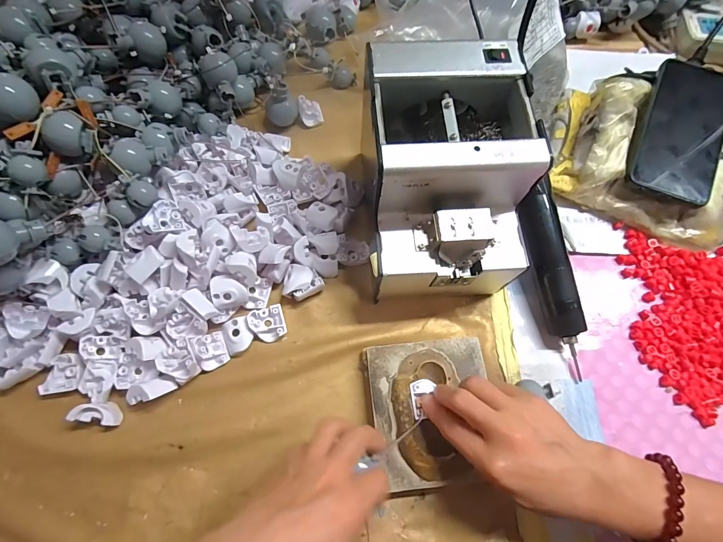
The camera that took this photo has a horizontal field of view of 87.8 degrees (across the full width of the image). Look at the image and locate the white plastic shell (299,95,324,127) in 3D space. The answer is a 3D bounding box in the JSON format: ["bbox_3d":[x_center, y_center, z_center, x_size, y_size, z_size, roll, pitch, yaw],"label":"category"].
[{"bbox_3d":[-0.060,-0.190,0.445,0.026,0.018,0.030,-9,70,-5],"label":"white plastic shell"}]

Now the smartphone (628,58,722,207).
[{"bbox_3d":[0.330,-0.146,0.386,0.083,0.012,0.165,22,74,7],"label":"smartphone"}]

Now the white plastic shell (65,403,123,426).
[{"bbox_3d":[-0.223,0.120,0.318,0.029,0.028,0.017,8,70,1],"label":"white plastic shell"}]

